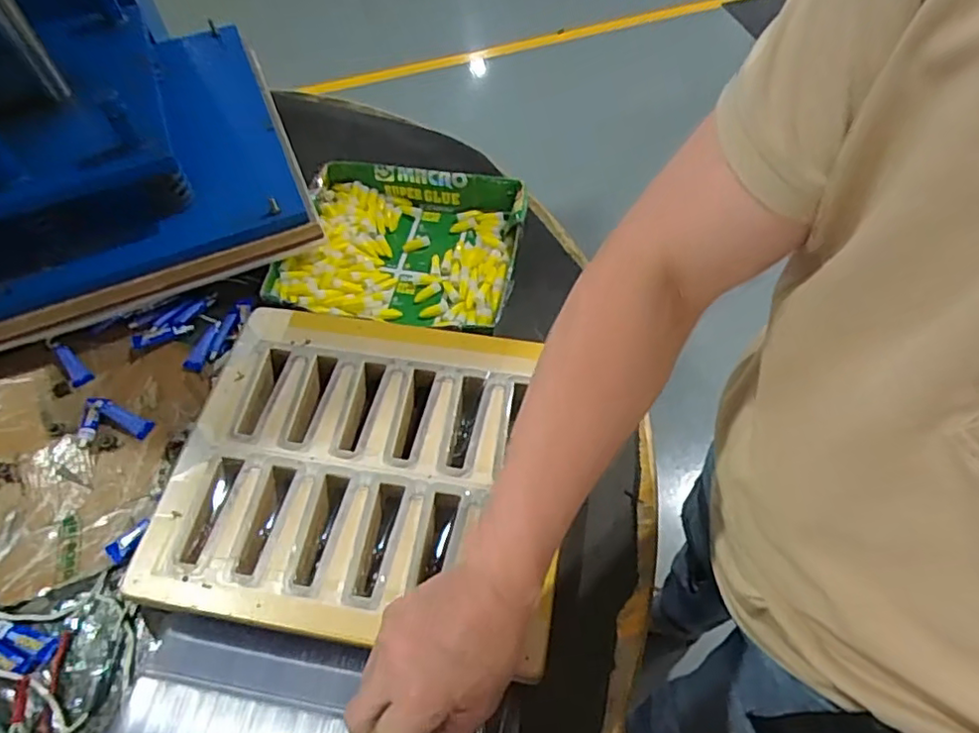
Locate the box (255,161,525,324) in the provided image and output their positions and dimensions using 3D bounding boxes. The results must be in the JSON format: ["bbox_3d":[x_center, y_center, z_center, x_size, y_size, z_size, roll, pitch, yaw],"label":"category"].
[{"bbox_3d":[-0.101,-0.138,0.703,0.262,0.049,0.217,7,56,9],"label":"box"}]

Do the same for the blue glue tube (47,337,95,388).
[{"bbox_3d":[-0.437,-0.005,0.634,0.020,0.011,0.063,-40,80,-21],"label":"blue glue tube"}]

